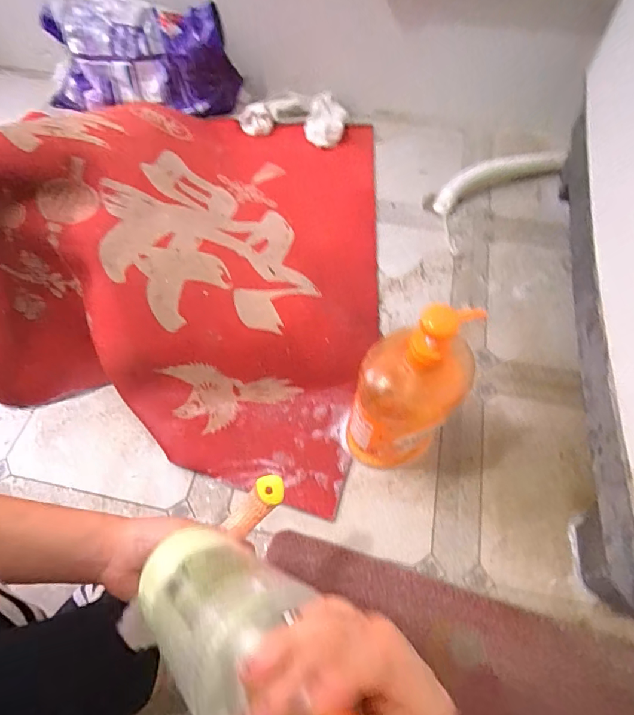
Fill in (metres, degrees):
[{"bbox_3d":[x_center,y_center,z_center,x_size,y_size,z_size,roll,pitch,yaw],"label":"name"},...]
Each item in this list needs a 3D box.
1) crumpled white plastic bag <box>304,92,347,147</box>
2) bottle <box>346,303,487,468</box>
[{"bbox_3d":[0.017,-0.466,0.897,0.079,0.051,0.128,4,59,2],"label":"crumpled white plastic bag"},{"bbox_3d":[0.092,0.047,0.478,0.094,0.258,0.082,28,63,15],"label":"bottle"}]

